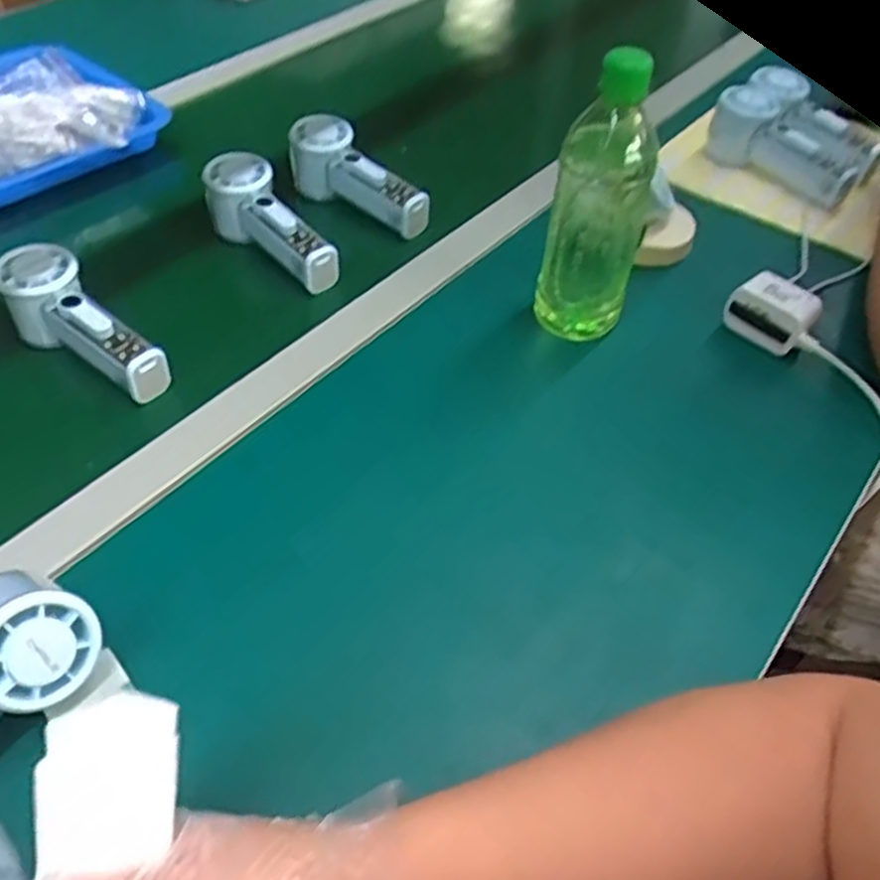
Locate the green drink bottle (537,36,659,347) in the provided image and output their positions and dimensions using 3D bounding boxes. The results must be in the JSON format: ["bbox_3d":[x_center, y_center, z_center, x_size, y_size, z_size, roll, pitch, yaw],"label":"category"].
[{"bbox_3d":[0.111,-0.159,0.560,0.069,0.217,0.059,12,49,10],"label":"green drink bottle"}]

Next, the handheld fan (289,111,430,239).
[{"bbox_3d":[-0.079,-0.243,0.730,0.045,0.064,0.157,-34,56,-27],"label":"handheld fan"}]

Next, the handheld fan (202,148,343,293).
[{"bbox_3d":[-0.146,-0.190,0.675,0.056,0.047,0.163,-36,71,-28],"label":"handheld fan"}]

